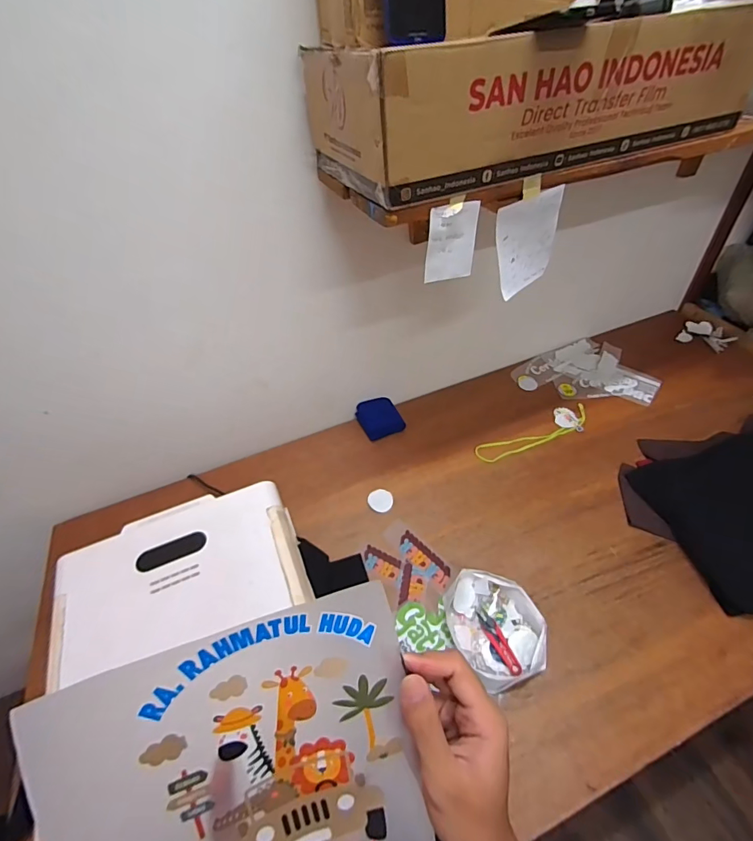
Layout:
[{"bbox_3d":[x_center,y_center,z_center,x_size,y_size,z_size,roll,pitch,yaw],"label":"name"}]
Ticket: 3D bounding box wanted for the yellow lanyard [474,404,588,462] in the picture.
[{"bbox_3d":[0.423,0.033,1.123,0.354,0.008,0.088,-20,48,-13],"label":"yellow lanyard"}]

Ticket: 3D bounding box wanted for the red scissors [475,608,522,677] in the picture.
[{"bbox_3d":[0.224,0.404,0.775,0.027,0.010,0.121,-21,48,-14],"label":"red scissors"}]

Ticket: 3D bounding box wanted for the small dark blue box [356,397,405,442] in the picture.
[{"bbox_3d":[0.011,-0.010,1.170,0.110,0.062,0.108,-20,48,-14],"label":"small dark blue box"}]

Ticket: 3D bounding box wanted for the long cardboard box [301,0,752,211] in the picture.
[{"bbox_3d":[0.232,-0.507,0.643,0.615,0.147,0.276,-19,47,-14],"label":"long cardboard box"}]

